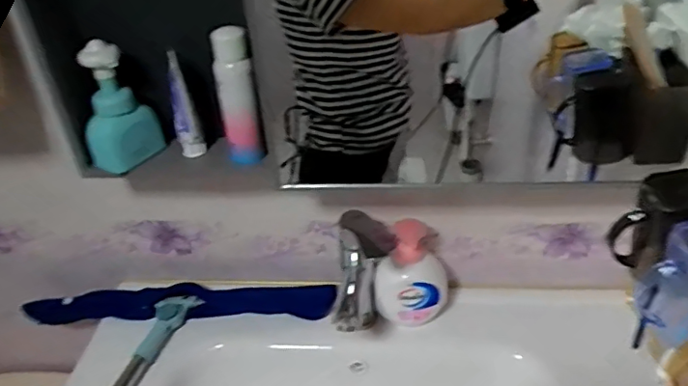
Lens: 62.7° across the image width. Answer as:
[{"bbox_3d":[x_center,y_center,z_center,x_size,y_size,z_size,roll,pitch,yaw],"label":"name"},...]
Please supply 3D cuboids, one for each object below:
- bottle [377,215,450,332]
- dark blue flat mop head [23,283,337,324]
[{"bbox_3d":[0.102,0.111,0.802,0.090,0.151,0.094,11,37,20],"label":"bottle"},{"bbox_3d":[-0.254,0.176,0.879,0.481,0.045,0.053,-2,34,3],"label":"dark blue flat mop head"}]

